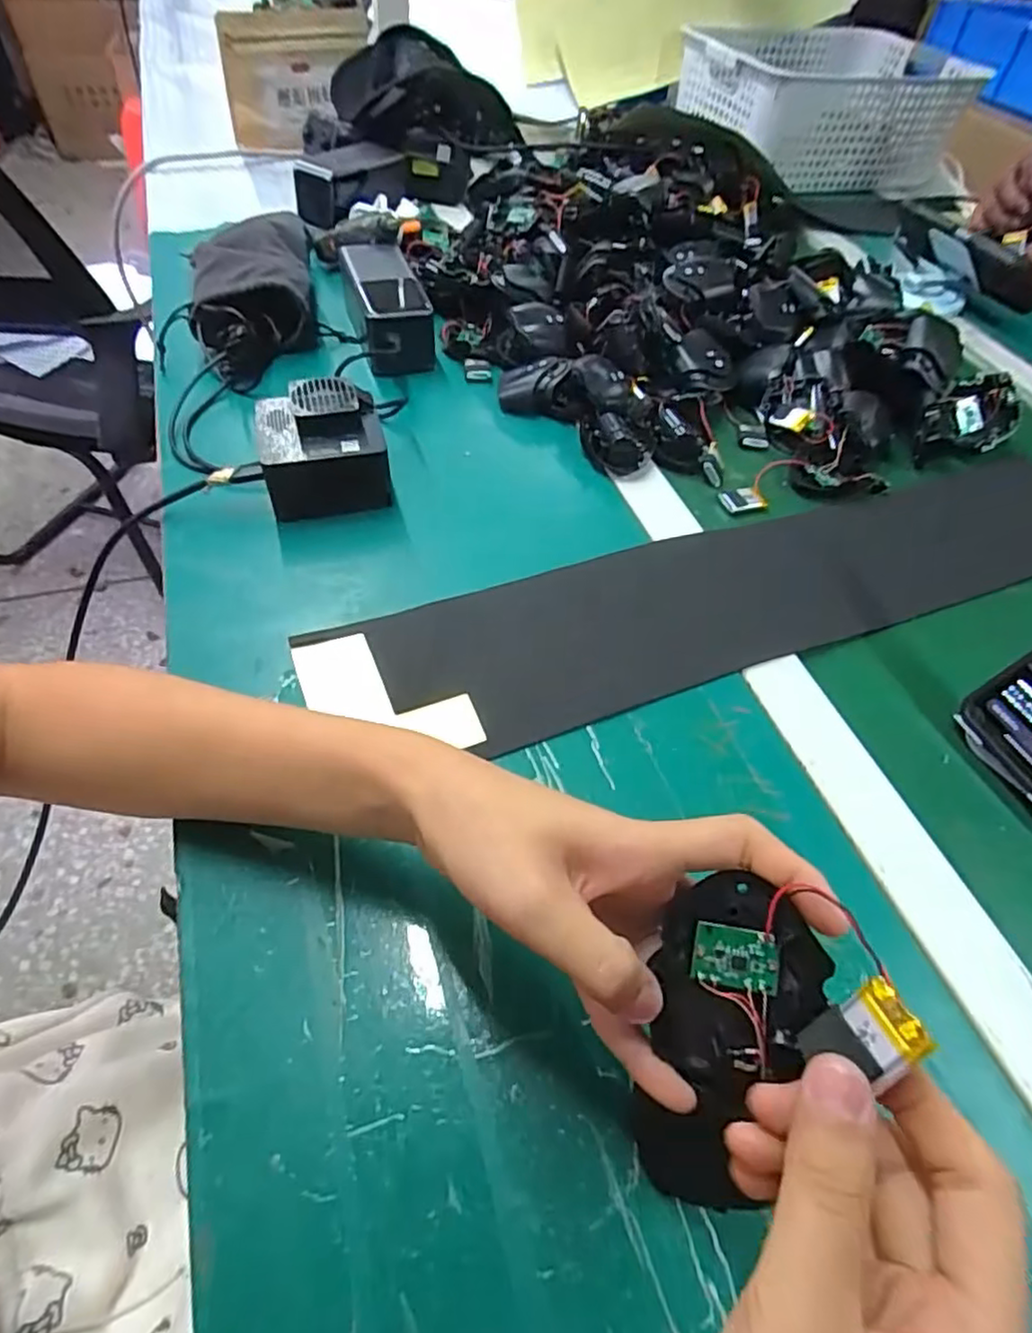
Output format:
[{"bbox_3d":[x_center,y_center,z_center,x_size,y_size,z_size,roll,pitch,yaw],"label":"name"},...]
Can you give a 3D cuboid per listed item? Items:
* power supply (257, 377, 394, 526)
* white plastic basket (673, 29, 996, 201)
[{"bbox_3d":[-0.127,-0.144,0.433,0.078,0.062,0.067,-10,54,-11],"label":"power supply"},{"bbox_3d":[0.422,-0.781,0.921,0.341,0.122,0.265,-16,56,-16],"label":"white plastic basket"}]

